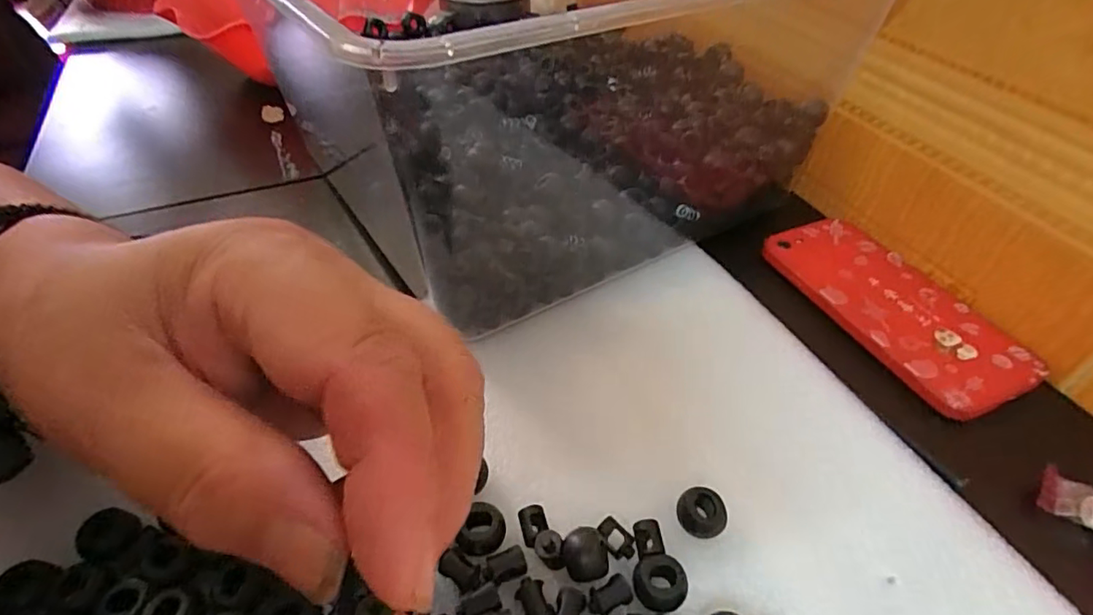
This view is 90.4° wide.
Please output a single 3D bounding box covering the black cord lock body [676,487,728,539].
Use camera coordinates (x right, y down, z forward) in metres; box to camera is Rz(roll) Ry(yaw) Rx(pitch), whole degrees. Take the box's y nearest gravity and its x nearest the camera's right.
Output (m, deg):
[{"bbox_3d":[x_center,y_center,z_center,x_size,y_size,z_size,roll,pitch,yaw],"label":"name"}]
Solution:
[{"bbox_3d":[0.058,0.077,0.203,0.018,0.011,0.014,28,50,24],"label":"black cord lock body"}]

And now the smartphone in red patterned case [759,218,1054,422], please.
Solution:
[{"bbox_3d":[0.190,-0.003,0.301,0.069,0.008,0.138,-16,47,-18],"label":"smartphone in red patterned case"}]

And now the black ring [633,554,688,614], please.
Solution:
[{"bbox_3d":[0.039,0.094,0.185,0.017,0.010,0.015,7,45,5],"label":"black ring"}]

